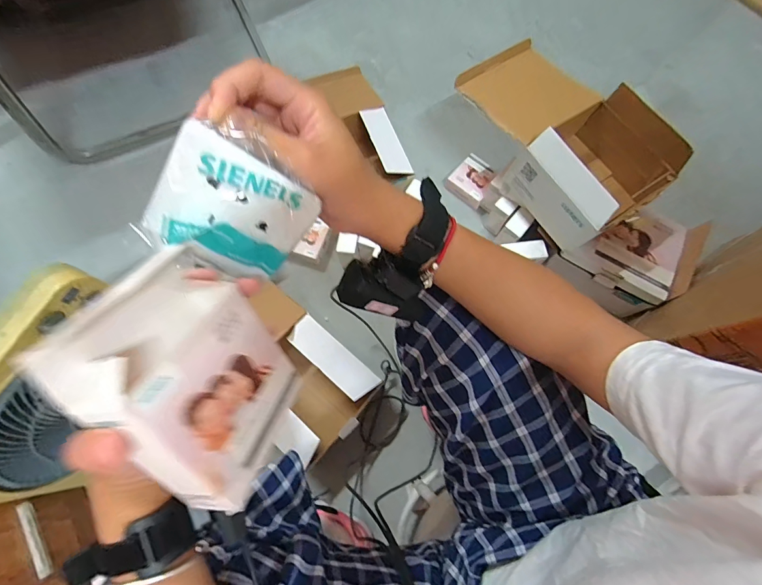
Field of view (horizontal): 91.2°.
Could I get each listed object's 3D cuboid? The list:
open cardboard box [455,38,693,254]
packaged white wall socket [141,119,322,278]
[{"bbox_3d":[0.341,-0.302,0.726,0.225,0.158,0.407,-35,77,-9],"label":"open cardboard box"},{"bbox_3d":[-0.093,-0.046,0.233,0.083,0.088,0.016,29,33,-29],"label":"packaged white wall socket"}]

